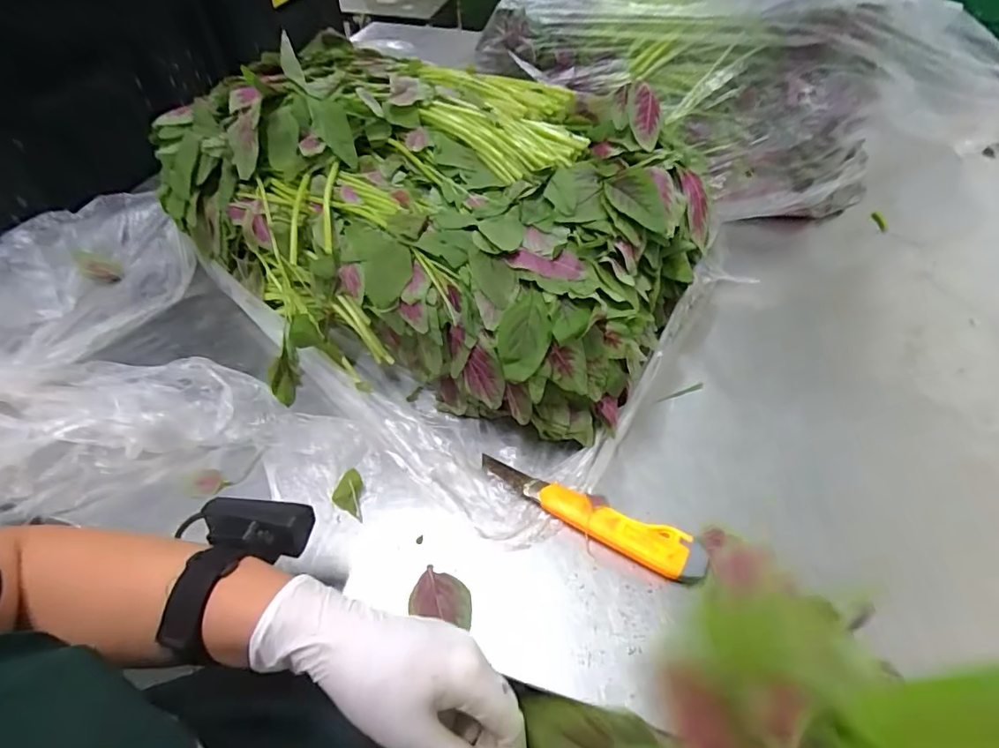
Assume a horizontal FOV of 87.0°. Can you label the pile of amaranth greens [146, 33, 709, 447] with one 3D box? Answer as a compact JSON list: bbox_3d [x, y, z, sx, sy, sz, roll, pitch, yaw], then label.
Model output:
[{"bbox_3d":[-0.081,-0.173,0.591,0.590,0.177,0.401,13,52,10],"label":"pile of amaranth greens"}]

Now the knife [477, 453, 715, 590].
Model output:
[{"bbox_3d":[0.076,0.118,0.453,0.201,0.019,0.036,24,55,19],"label":"knife"}]

